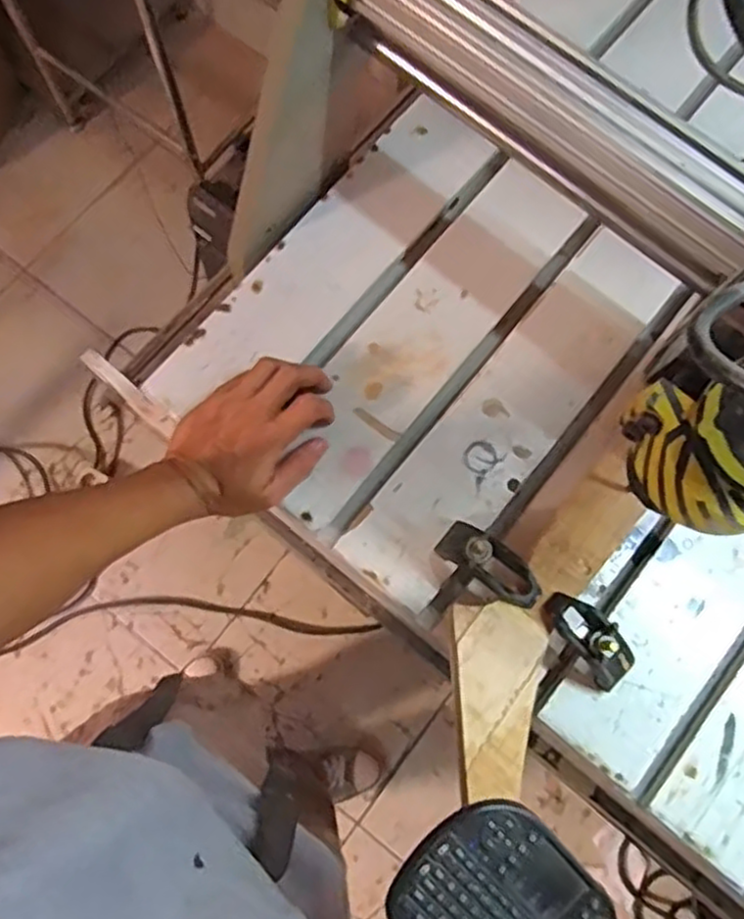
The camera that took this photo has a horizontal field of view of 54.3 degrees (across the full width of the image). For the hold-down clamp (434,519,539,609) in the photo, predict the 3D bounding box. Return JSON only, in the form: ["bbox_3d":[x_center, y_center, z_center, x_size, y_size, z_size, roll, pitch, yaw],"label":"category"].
[{"bbox_3d":[0.091,0.082,0.561,0.033,0.053,0.083,-44,81,-11],"label":"hold-down clamp"}]

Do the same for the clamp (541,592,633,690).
[{"bbox_3d":[0.172,0.139,0.542,0.034,0.049,0.087,-46,109,-11],"label":"clamp"}]

